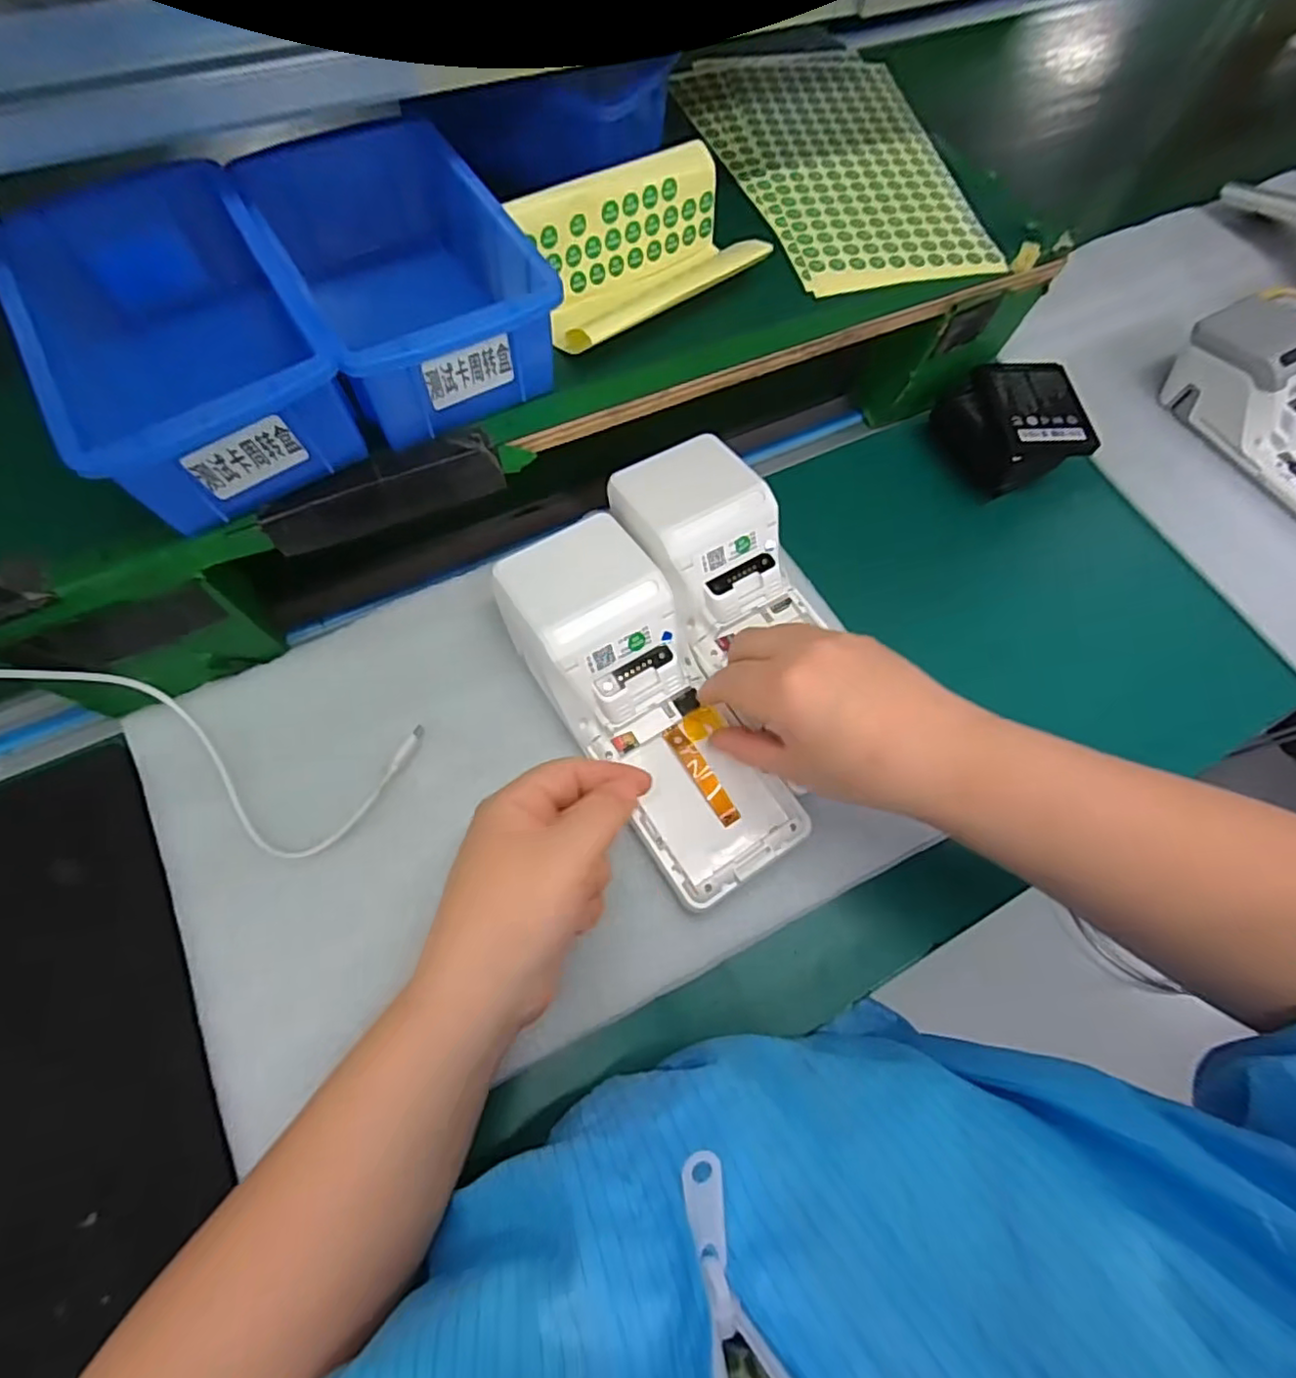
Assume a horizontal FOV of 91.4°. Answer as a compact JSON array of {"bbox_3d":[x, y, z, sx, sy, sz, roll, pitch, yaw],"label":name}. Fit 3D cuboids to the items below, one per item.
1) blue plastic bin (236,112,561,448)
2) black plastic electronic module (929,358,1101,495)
[{"bbox_3d":[-0.114,-0.190,0.290,0.096,0.047,0.143,-30,73,-15],"label":"blue plastic bin"},{"bbox_3d":[0.247,-0.177,0.434,0.082,0.050,0.079,-10,69,-8],"label":"black plastic electronic module"}]

